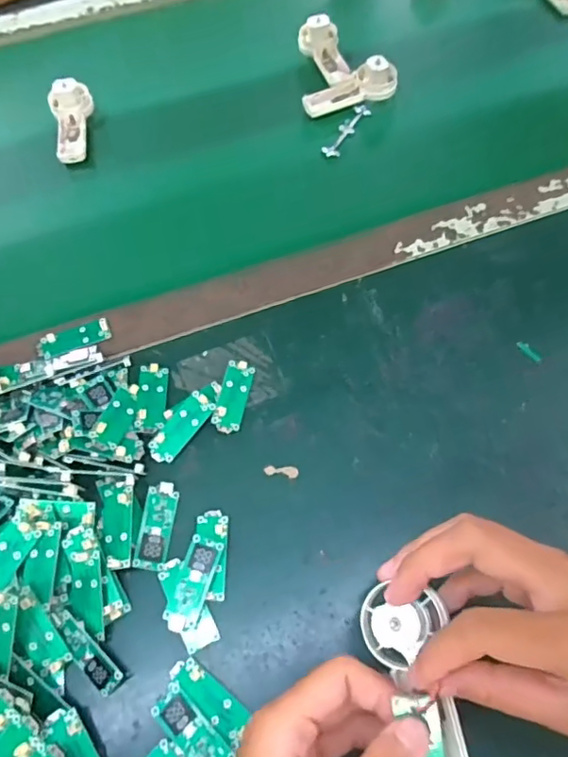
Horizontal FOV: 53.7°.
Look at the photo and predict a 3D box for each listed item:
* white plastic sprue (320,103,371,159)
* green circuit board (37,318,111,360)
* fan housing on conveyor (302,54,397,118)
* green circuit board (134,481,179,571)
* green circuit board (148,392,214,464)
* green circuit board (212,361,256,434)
[{"bbox_3d":[0.059,-0.230,0.521,0.017,0.008,0.072,27,66,15],"label":"white plastic sprue"},{"bbox_3d":[-0.153,-0.029,0.408,0.051,0.004,0.021,-24,64,-10],"label":"green circuit board"},{"bbox_3d":[0.063,-0.277,0.527,0.092,0.025,0.034,-19,63,-8],"label":"fan housing on conveyor"},{"bbox_3d":[-0.077,0.089,0.341,0.017,0.007,0.051,4,62,4],"label":"green circuit board"},{"bbox_3d":[-0.068,0.032,0.369,0.020,0.007,0.050,31,68,17],"label":"green circuit board"},{"bbox_3d":[-0.034,0.012,0.379,0.019,0.004,0.051,17,64,-7],"label":"green circuit board"}]

